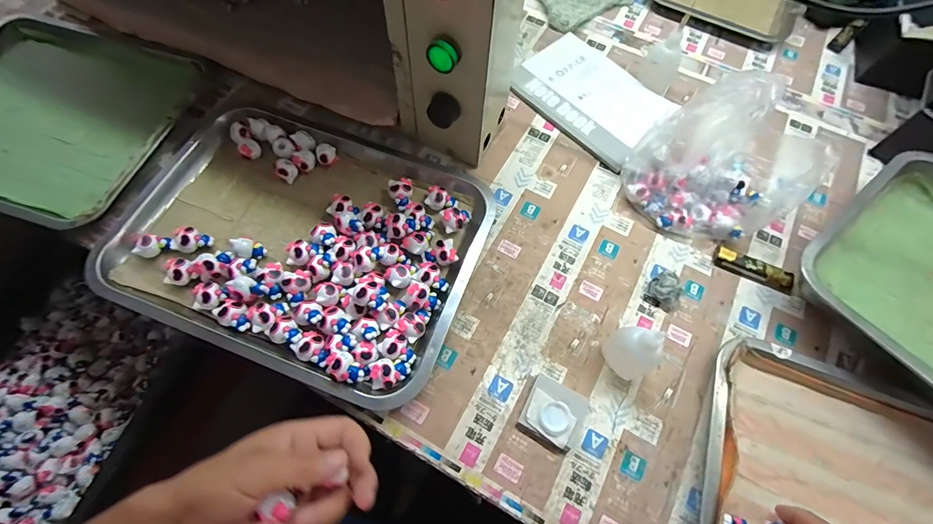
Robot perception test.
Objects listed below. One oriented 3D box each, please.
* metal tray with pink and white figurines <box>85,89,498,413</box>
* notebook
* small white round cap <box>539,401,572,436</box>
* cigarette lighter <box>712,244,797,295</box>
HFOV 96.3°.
[{"bbox_3d":[-0.168,-0.036,0.436,0.357,0.039,0.276,20,67,7],"label":"metal tray with pink and white figurines"},{"bbox_3d":[0.162,-0.216,0.540,0.190,0.010,0.142,43,68,15],"label":"notebook"},{"bbox_3d":[0.077,0.136,0.363,0.029,0.004,0.026,-10,66,-9],"label":"small white round cap"},{"bbox_3d":[0.307,0.008,0.444,0.083,0.011,0.022,24,67,9],"label":"cigarette lighter"}]

